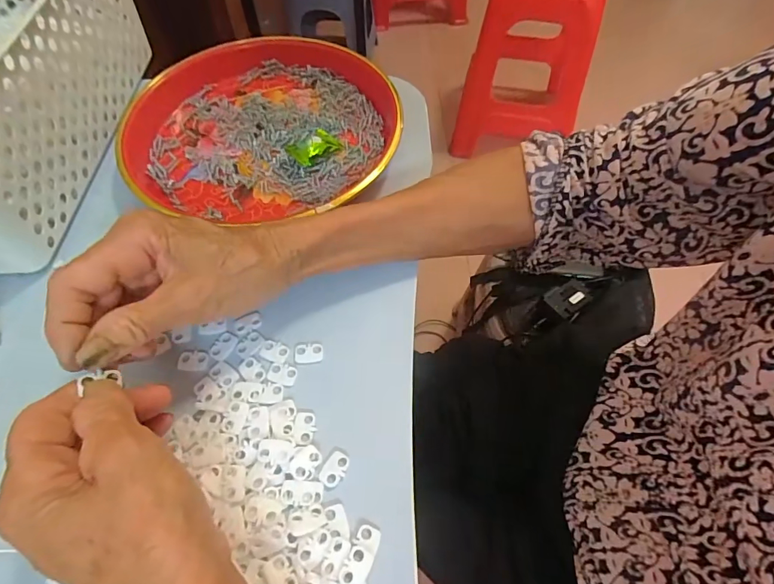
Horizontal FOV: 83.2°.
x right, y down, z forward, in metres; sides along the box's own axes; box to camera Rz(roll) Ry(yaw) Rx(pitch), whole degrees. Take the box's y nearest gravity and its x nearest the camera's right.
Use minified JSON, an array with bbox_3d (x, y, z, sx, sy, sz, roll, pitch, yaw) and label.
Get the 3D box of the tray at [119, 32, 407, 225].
[{"bbox_3d":[-0.103,-0.143,0.363,0.218,0.034,0.193,3,58,4],"label":"tray"}]

